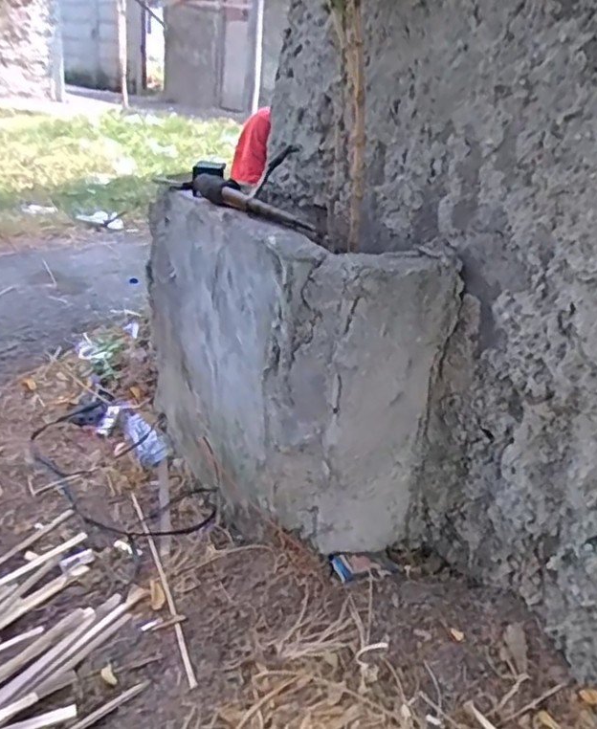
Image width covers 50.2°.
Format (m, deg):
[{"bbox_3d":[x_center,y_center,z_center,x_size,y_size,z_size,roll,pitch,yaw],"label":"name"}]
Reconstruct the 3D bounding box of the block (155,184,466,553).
[{"bbox_3d":[-0.060,-0.028,1.293,0.276,0.555,0.697,-9,29,-29],"label":"block"}]

